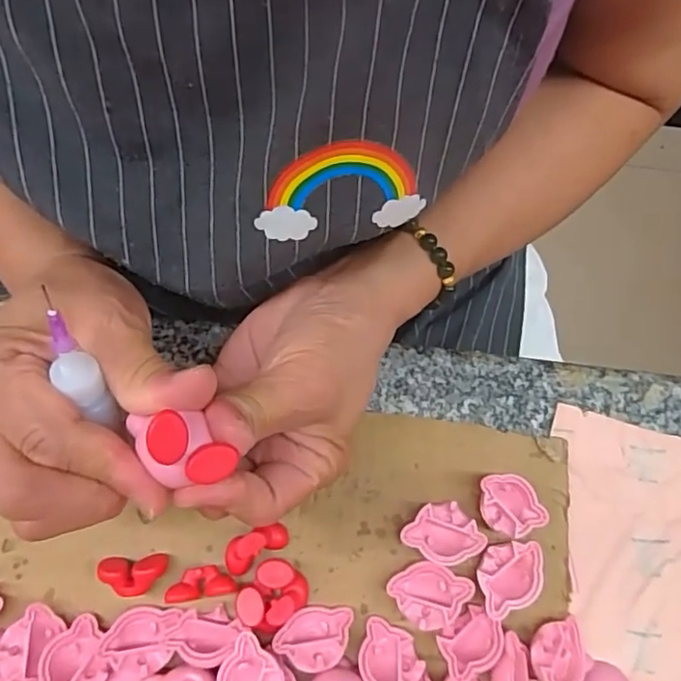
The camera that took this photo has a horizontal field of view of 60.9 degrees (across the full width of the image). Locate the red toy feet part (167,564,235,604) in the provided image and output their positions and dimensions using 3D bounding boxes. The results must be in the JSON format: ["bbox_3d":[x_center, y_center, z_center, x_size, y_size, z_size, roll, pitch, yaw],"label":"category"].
[{"bbox_3d":[-0.065,0.113,0.271,0.031,0.007,0.014,-6,76,-4],"label":"red toy feet part"}]

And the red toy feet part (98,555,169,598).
[{"bbox_3d":[-0.097,0.111,0.273,0.031,0.012,0.017,-3,76,-3],"label":"red toy feet part"}]

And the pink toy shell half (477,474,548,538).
[{"bbox_3d":[0.081,0.080,0.283,0.027,0.016,0.033,-35,80,-10],"label":"pink toy shell half"}]

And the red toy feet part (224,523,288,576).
[{"bbox_3d":[-0.041,0.098,0.277,0.031,0.010,0.015,-31,79,-9],"label":"red toy feet part"}]

